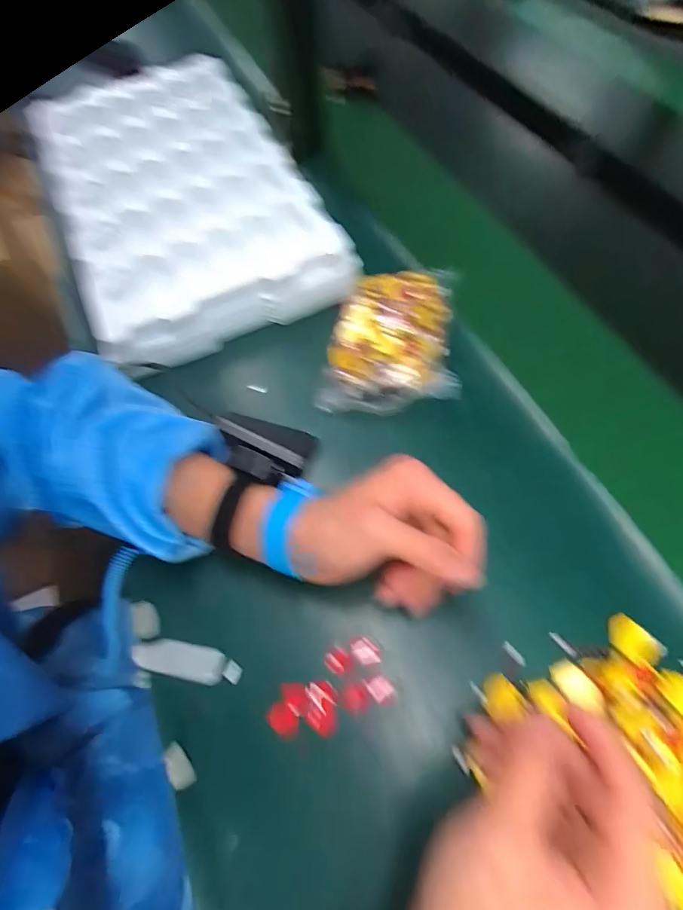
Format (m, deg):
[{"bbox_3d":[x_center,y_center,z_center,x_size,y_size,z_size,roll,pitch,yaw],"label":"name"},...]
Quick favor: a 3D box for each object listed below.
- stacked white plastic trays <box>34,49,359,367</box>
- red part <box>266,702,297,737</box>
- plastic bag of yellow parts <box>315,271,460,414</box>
[{"bbox_3d":[-0.188,-0.310,0.510,0.254,0.062,0.459,-23,64,-10],"label":"stacked white plastic trays"},{"bbox_3d":[-0.038,0.174,0.291,0.021,0.009,0.015,38,69,19],"label":"red part"},{"bbox_3d":[0.044,-0.105,0.404,0.111,0.035,0.150,5,63,4],"label":"plastic bag of yellow parts"}]

